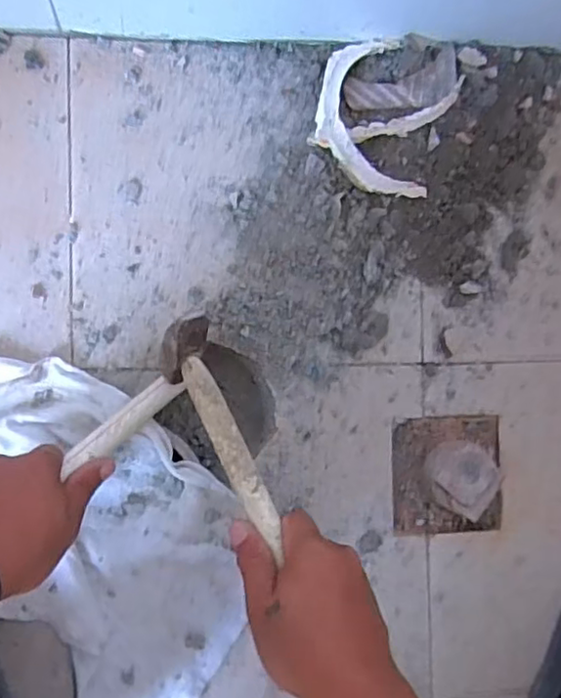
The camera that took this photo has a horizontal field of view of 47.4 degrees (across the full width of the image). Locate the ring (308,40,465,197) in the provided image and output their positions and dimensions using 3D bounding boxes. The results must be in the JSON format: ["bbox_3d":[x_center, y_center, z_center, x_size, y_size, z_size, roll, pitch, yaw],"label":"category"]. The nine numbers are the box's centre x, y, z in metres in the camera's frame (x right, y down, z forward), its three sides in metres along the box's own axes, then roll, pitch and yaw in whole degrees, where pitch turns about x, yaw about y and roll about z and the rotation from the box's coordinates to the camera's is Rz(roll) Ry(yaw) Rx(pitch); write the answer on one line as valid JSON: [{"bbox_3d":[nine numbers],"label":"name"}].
[{"bbox_3d":[0.087,-0.198,0.546,0.113,0.024,0.132,15,86,-9],"label":"ring"}]

